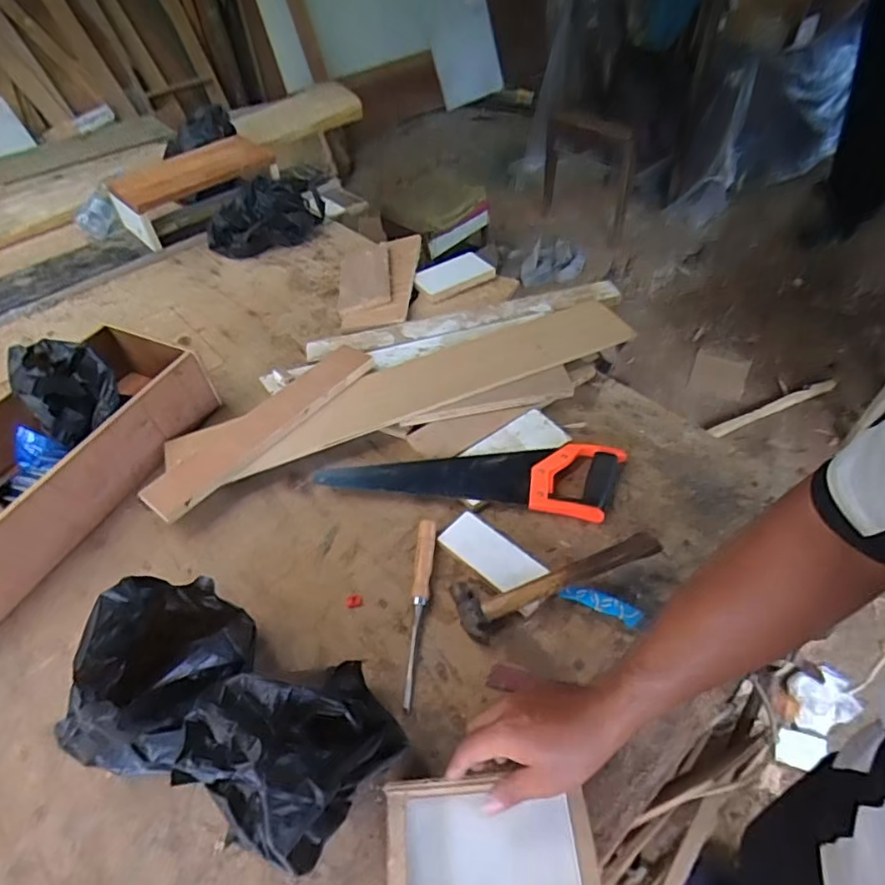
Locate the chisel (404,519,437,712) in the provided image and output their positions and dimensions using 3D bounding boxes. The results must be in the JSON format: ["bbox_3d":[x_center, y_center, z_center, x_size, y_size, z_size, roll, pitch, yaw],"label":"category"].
[{"bbox_3d":[-0.028,0.198,0.692,0.023,0.025,0.228,1,48,6],"label":"chisel"}]

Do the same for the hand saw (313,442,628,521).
[{"bbox_3d":[0.043,0.039,0.821,0.418,0.026,0.117,5,49,9],"label":"hand saw"}]

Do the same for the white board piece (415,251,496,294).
[{"bbox_3d":[0.024,-0.352,1.163,0.152,0.021,0.064,-23,84,-5],"label":"white board piece"}]

